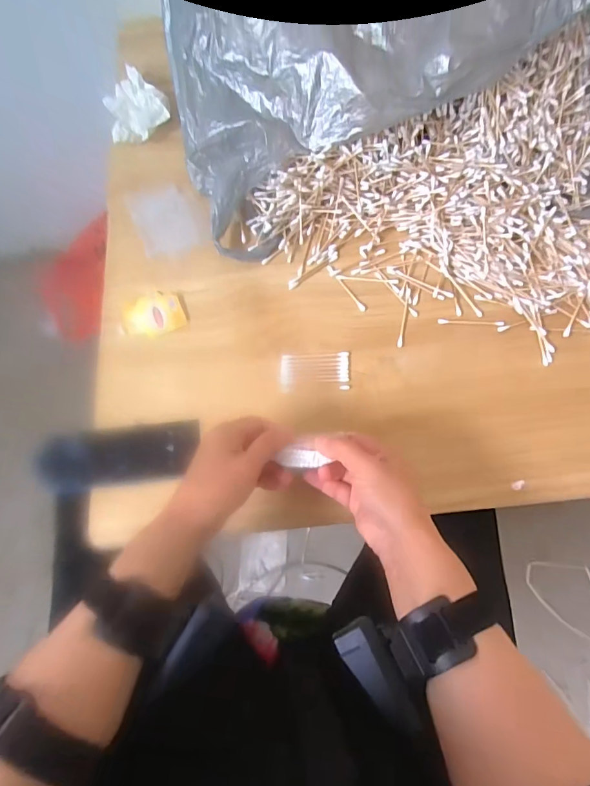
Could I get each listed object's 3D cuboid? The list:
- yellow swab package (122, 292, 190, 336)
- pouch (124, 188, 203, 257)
[{"bbox_3d":[-0.160,-0.091,0.478,0.072,0.004,0.052,-24,73,-6],"label":"yellow swab package"},{"bbox_3d":[-0.158,-0.206,0.512,0.069,0.006,0.089,-24,73,-6],"label":"pouch"}]

